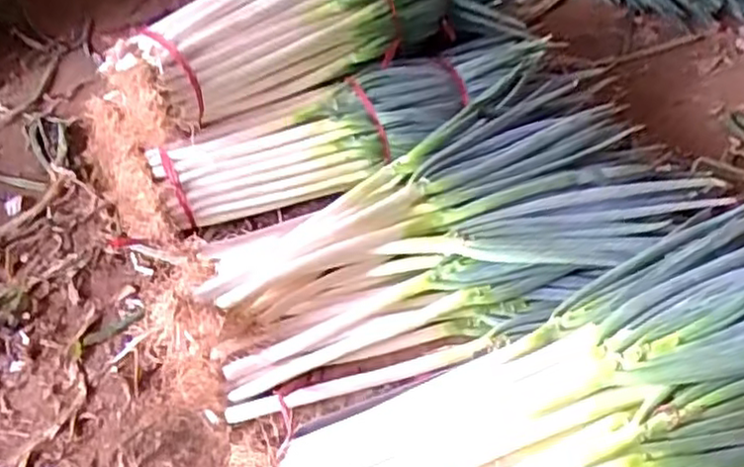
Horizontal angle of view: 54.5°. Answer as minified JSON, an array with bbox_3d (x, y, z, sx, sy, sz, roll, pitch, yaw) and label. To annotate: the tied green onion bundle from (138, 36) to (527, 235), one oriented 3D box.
[{"bbox_3d":[-0.003,-0.192,1.377,0.790,0.167,0.211,-21,43,-23],"label":"tied green onion bundle"}]

